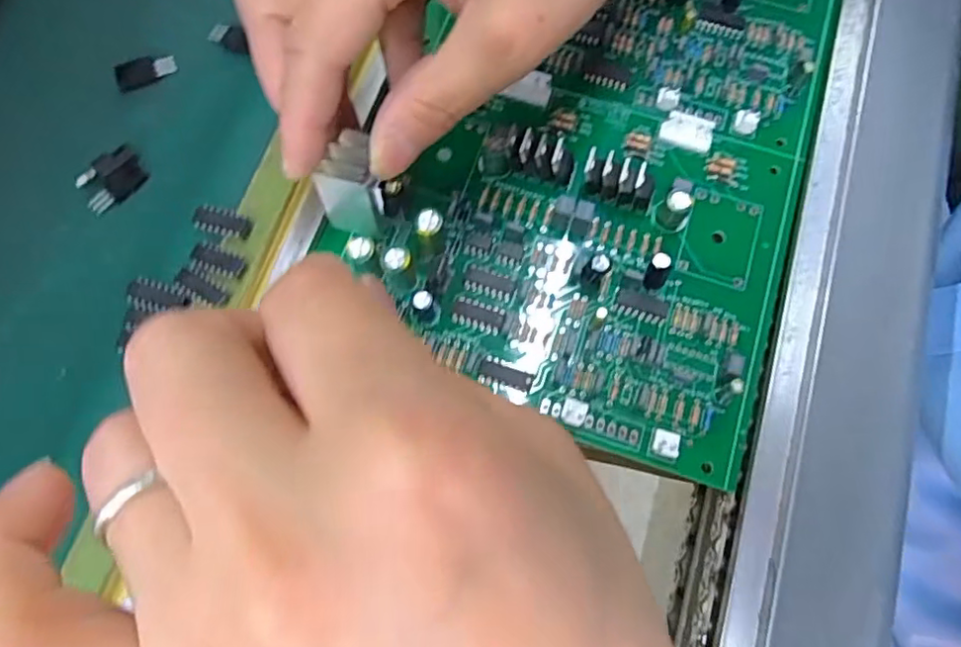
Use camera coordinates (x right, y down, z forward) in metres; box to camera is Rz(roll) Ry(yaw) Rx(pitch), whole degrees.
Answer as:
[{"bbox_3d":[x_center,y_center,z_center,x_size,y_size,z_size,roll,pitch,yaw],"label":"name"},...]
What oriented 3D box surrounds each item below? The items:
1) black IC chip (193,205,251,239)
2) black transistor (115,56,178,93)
[{"bbox_3d":[-0.088,-0.035,0.204,0.020,0.004,0.010,15,74,3],"label":"black IC chip"},{"bbox_3d":[-0.130,-0.099,0.234,0.022,0.004,0.011,-23,75,-7],"label":"black transistor"}]

